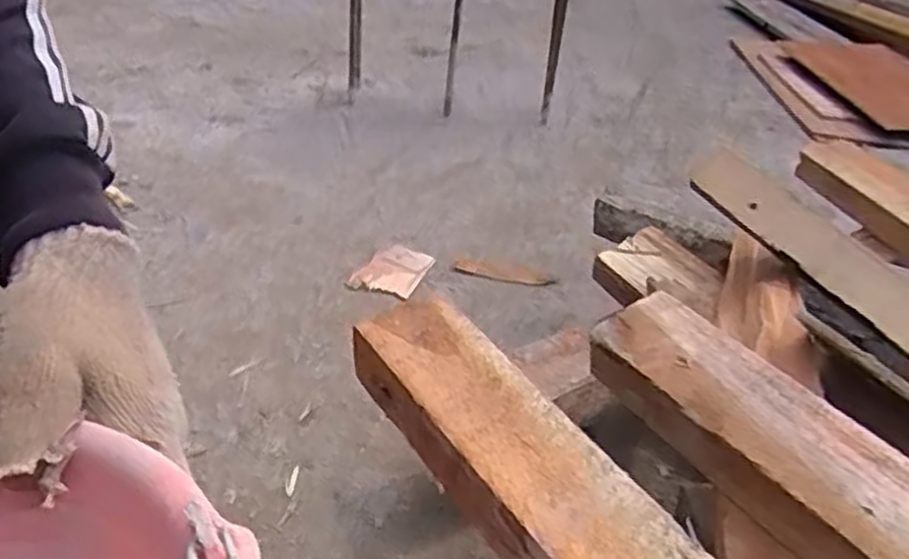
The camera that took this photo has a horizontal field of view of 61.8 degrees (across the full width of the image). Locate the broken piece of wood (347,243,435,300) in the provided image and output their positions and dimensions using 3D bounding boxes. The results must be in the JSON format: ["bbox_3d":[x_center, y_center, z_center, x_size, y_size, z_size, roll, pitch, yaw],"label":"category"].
[{"bbox_3d":[-0.068,-0.010,0.818,0.065,0.011,0.087,16,34,12],"label":"broken piece of wood"}]

